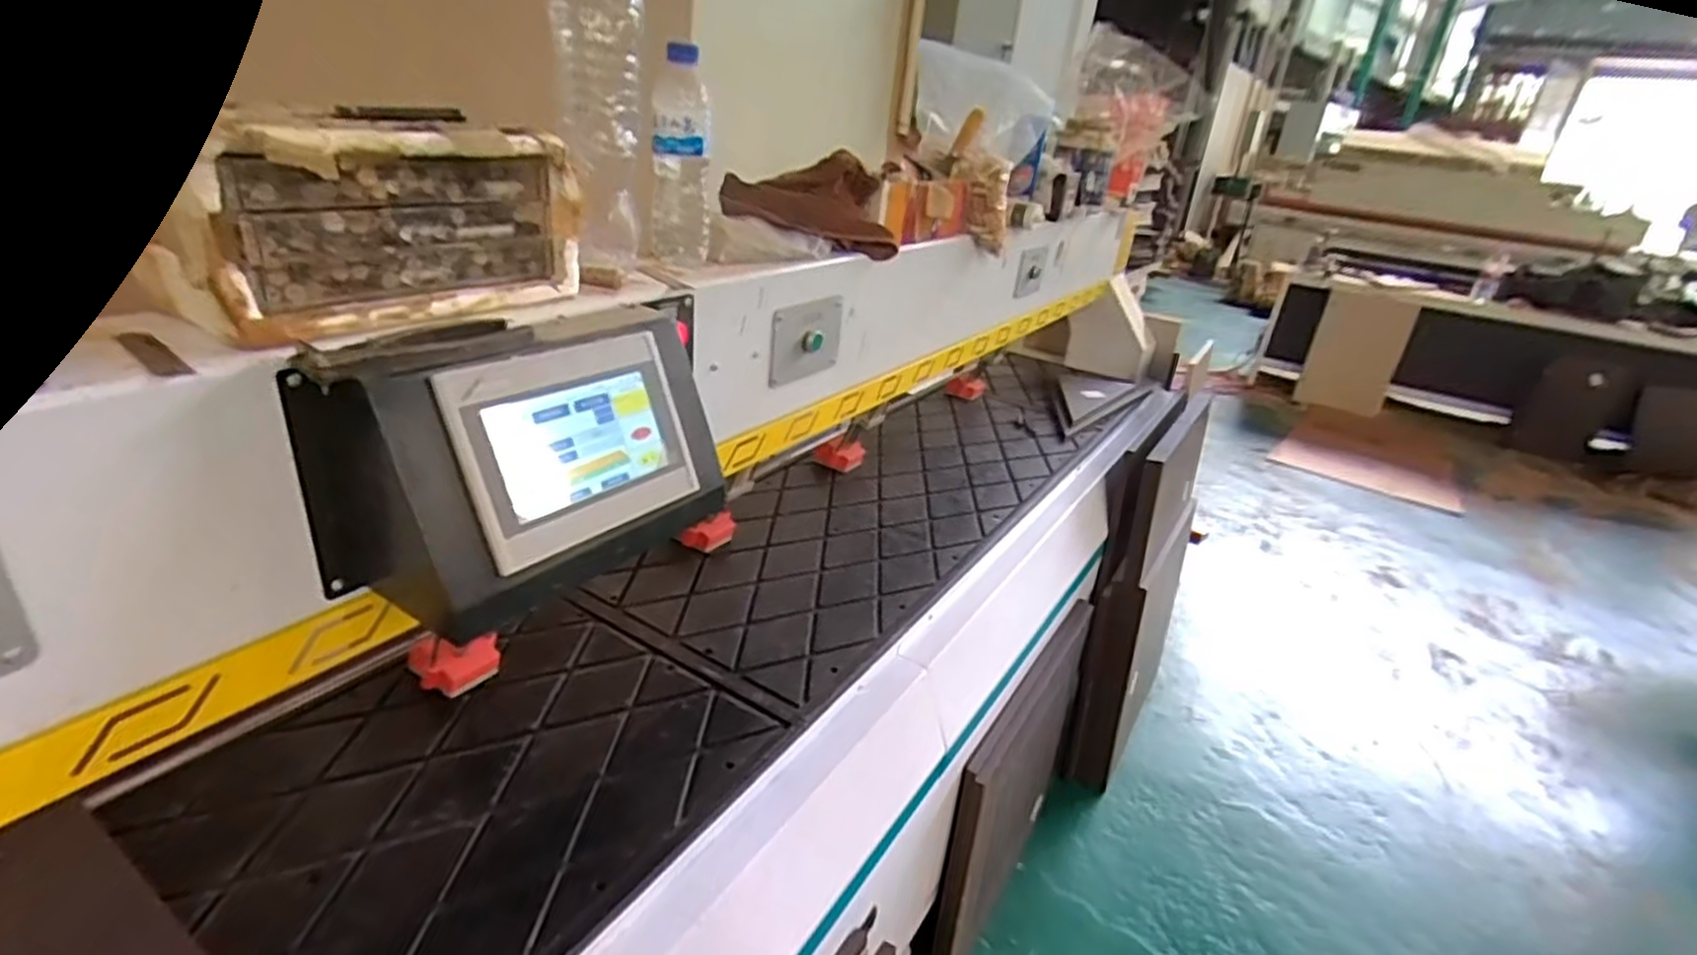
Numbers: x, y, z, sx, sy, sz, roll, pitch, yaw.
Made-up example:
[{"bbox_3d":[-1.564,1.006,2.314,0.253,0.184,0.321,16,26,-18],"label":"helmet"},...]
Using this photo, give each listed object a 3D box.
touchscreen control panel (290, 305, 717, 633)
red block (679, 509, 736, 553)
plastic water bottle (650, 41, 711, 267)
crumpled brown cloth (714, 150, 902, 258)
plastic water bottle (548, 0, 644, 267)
[{"bbox_3d":[-0.231,-0.030,0.644,0.133,0.176,0.347,21,28,26],"label":"touchscreen control panel"},{"bbox_3d":[-0.215,0.086,1.209,0.030,0.048,0.091,28,32,36],"label":"red block"},{"bbox_3d":[-0.178,-0.339,0.832,0.061,0.214,0.059,1,26,-14],"label":"plastic water bottle"},{"bbox_3d":[-0.047,-0.357,1.016,0.234,0.109,0.088,-10,30,-33],"label":"crumpled brown cloth"},{"bbox_3d":[-0.238,-0.356,0.736,0.078,0.283,0.082,-1,26,-18],"label":"plastic water bottle"}]

